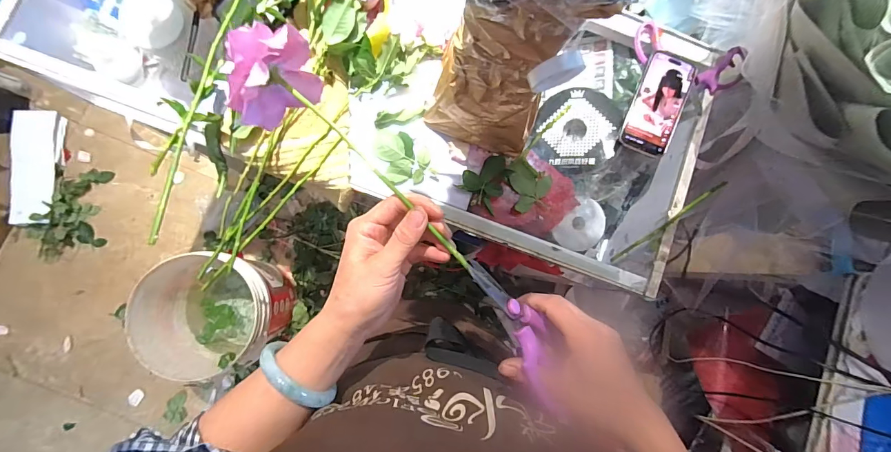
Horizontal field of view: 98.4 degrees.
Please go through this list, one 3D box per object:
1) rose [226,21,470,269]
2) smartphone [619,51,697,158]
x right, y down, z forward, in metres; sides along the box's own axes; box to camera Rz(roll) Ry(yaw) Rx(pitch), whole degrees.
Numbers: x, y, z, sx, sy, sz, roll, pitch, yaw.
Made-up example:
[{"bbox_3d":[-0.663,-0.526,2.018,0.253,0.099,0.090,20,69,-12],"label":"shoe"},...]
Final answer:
[{"bbox_3d":[-0.075,-0.057,0.314,0.229,0.069,0.070,44,83,-14],"label":"rose"},{"bbox_3d":[0.315,-0.182,0.570,0.071,0.010,0.152,21,90,-2],"label":"smartphone"}]

